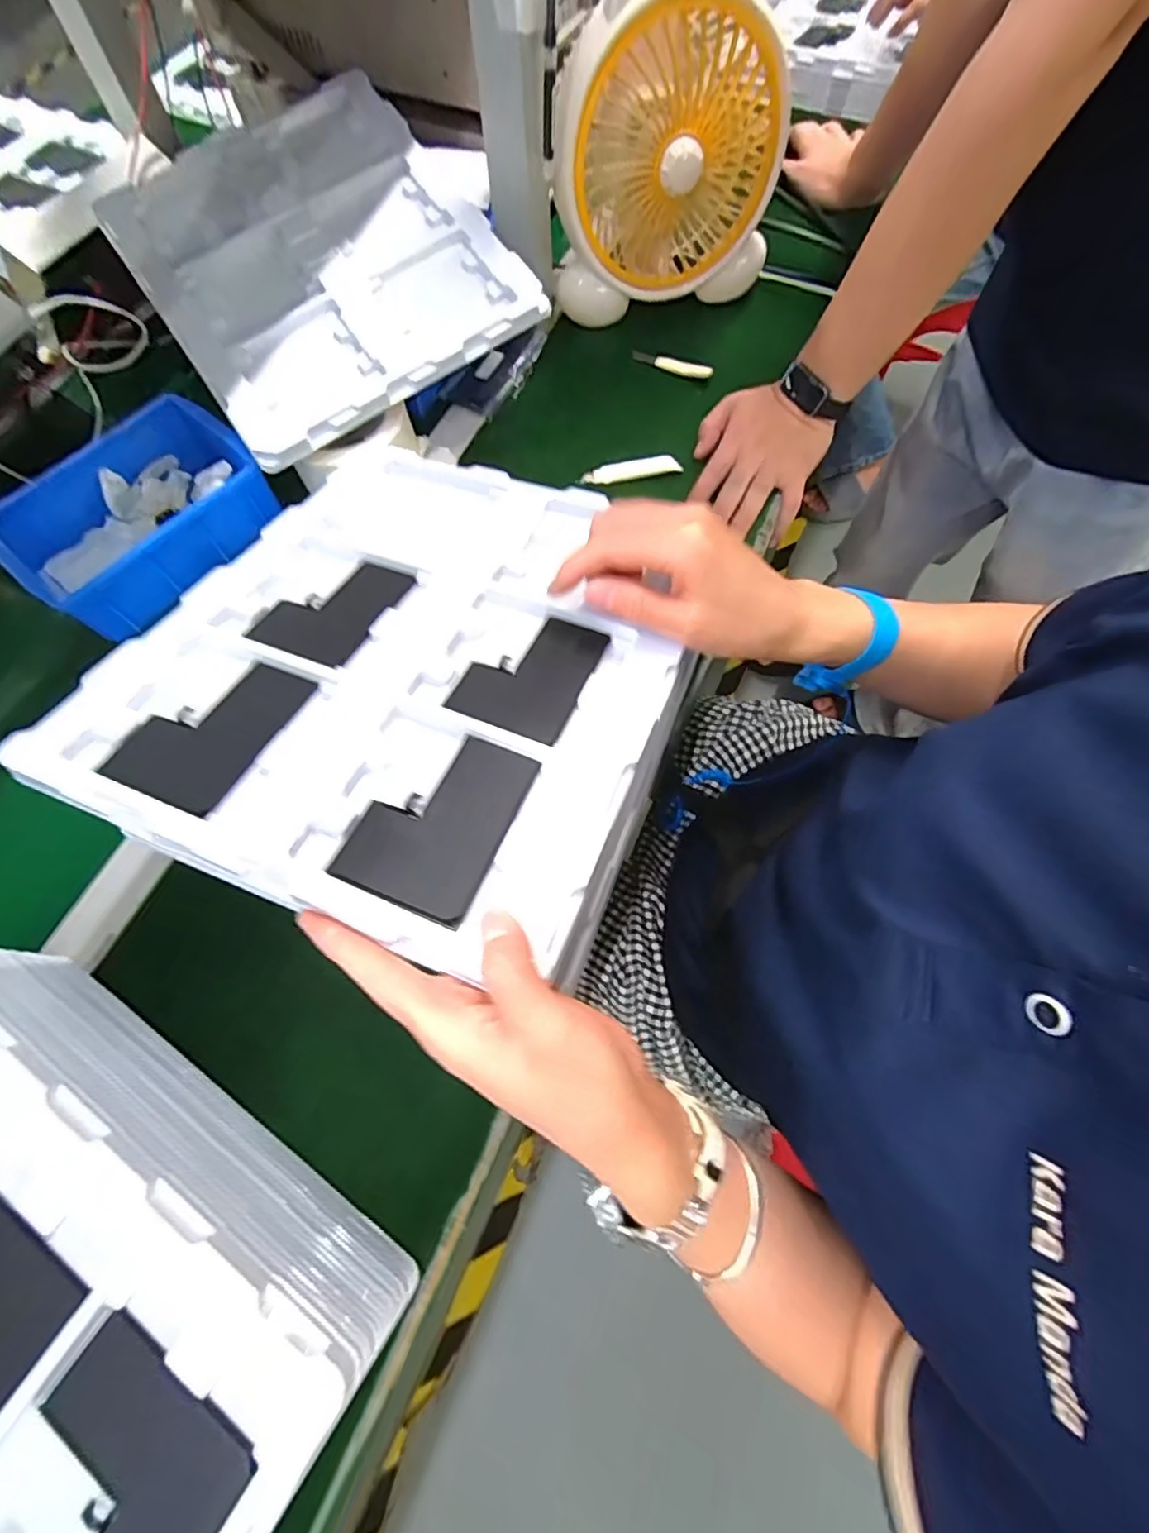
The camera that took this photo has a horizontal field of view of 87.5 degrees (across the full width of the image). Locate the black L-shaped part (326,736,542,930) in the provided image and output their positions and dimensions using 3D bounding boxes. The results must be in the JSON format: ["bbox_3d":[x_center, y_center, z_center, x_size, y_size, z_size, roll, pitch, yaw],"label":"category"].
[{"bbox_3d":[-0.064,0.023,0.285,0.064,0.005,0.091,20,57,8],"label":"black L-shaped part"}]

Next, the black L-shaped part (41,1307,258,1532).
[{"bbox_3d":[-0.181,0.284,0.242,0.087,0.006,0.066,33,73,12],"label":"black L-shaped part"}]

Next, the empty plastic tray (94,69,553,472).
[{"bbox_3d":[-0.210,-0.445,0.520,0.299,0.018,0.304,-33,82,-7],"label":"empty plastic tray"}]

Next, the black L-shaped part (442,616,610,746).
[{"bbox_3d":[-0.025,-0.054,0.333,0.065,0.010,0.092,16,54,15],"label":"black L-shaped part"}]

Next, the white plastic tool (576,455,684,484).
[{"bbox_3d":[0.052,-0.277,0.562,0.093,0.010,0.017,-12,68,-4],"label":"white plastic tool"}]

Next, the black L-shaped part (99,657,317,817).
[{"bbox_3d":[-0.187,-0.021,0.310,0.062,0.006,0.090,22,57,6],"label":"black L-shaped part"}]

